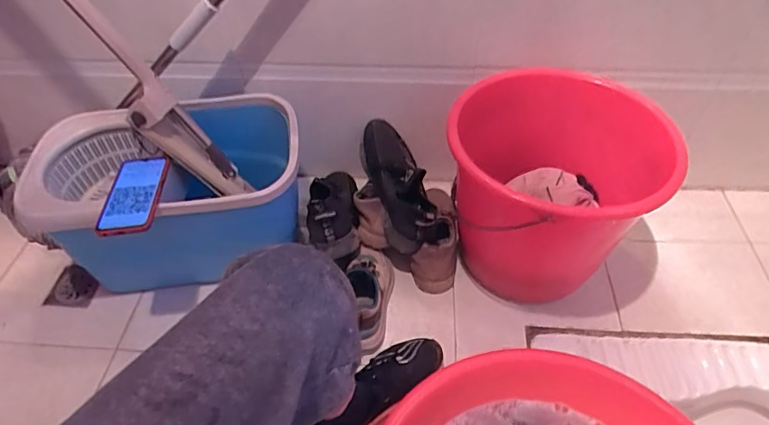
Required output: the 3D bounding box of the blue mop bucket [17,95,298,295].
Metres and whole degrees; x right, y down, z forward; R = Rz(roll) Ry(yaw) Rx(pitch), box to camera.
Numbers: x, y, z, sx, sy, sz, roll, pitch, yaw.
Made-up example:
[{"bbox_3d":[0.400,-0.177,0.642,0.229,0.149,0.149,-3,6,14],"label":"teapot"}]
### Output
[{"bbox_3d":[-0.367,-0.015,0.870,0.446,0.245,0.313,-9,48,-5],"label":"blue mop bucket"}]

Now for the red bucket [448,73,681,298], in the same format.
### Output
[{"bbox_3d":[0.290,-0.041,0.842,0.322,0.312,0.339,-1,47,1],"label":"red bucket"}]

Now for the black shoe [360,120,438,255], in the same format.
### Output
[{"bbox_3d":[0.020,-0.052,0.943,0.101,0.129,0.268,-9,48,-5],"label":"black shoe"}]

